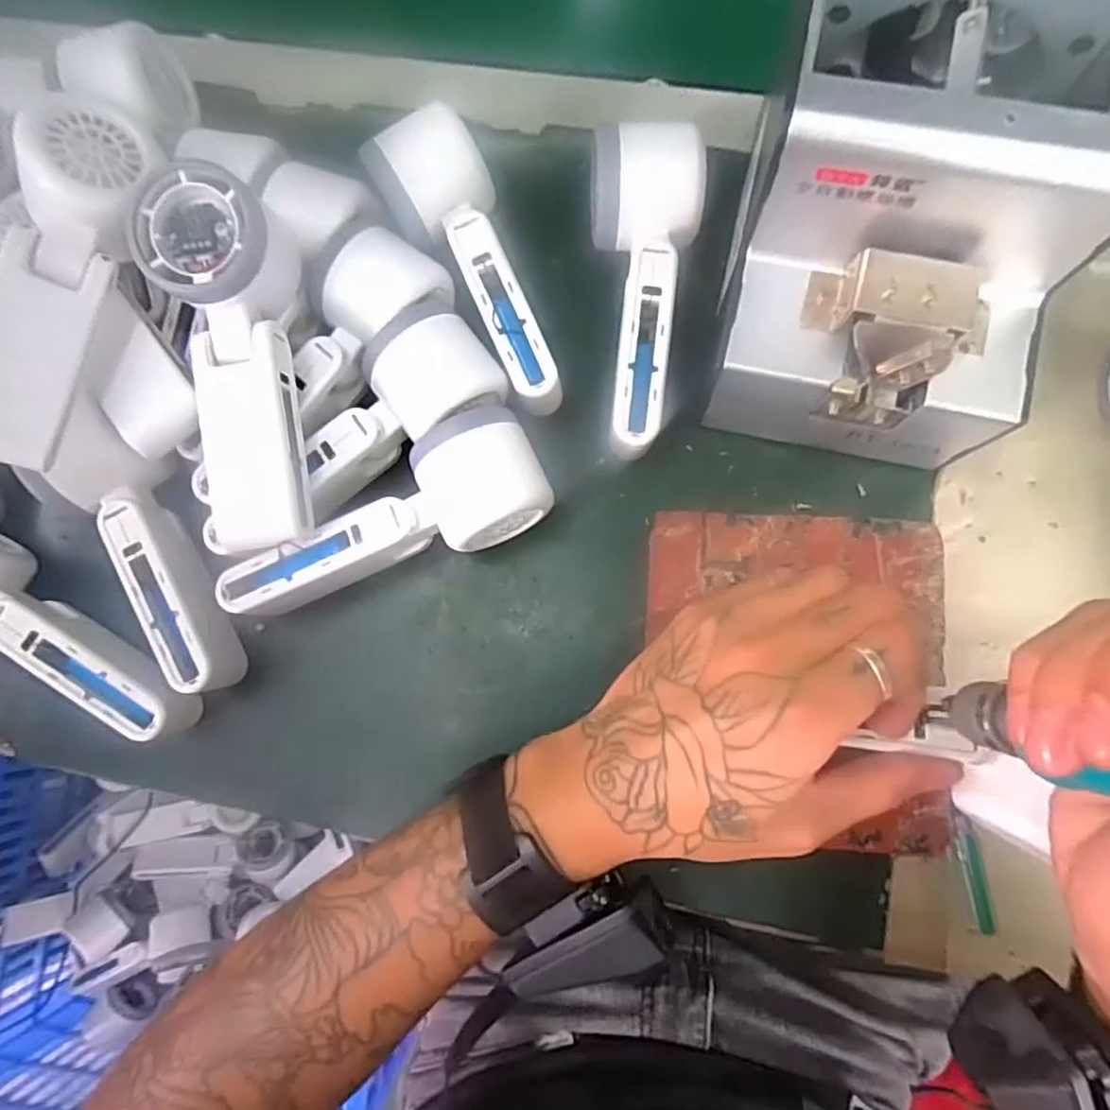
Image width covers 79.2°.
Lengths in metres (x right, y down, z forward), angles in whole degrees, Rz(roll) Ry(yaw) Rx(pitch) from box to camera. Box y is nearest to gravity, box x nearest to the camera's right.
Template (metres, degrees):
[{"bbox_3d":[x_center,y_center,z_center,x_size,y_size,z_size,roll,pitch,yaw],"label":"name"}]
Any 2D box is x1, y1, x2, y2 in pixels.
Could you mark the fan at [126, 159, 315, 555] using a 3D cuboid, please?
[{"bbox_3d":[-0.148,-0.084,0.306,0.050,0.059,0.160,-5,83,3],"label":"fan"}]

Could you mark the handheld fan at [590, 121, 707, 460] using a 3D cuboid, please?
[{"bbox_3d":[0.046,-0.128,0.340,0.054,0.055,0.153,-1,81,4],"label":"handheld fan"}]

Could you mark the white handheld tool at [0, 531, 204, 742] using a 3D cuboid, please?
[{"bbox_3d":[-0.254,0.044,0.331,0.151,0.057,0.051,32,84,9],"label":"white handheld tool"}]

